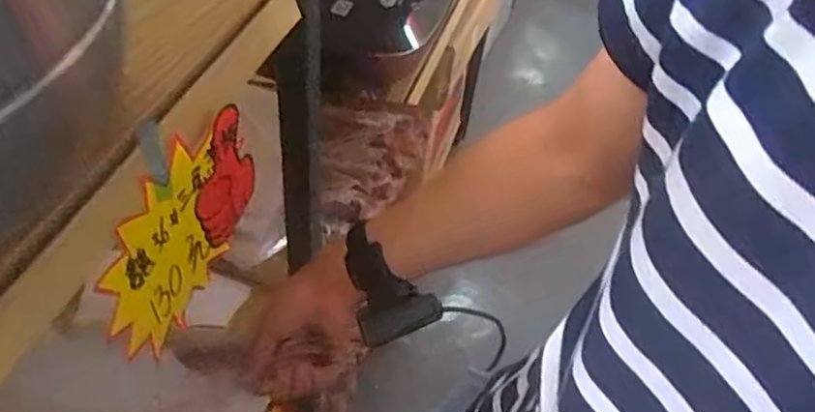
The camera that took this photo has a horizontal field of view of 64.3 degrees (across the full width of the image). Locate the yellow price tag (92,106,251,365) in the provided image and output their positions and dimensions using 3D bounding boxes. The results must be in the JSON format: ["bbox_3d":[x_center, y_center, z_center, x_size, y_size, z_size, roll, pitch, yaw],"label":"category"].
[{"bbox_3d":[-0.139,0.017,0.410,0.008,0.102,0.145,15,62,14],"label":"yellow price tag"}]

